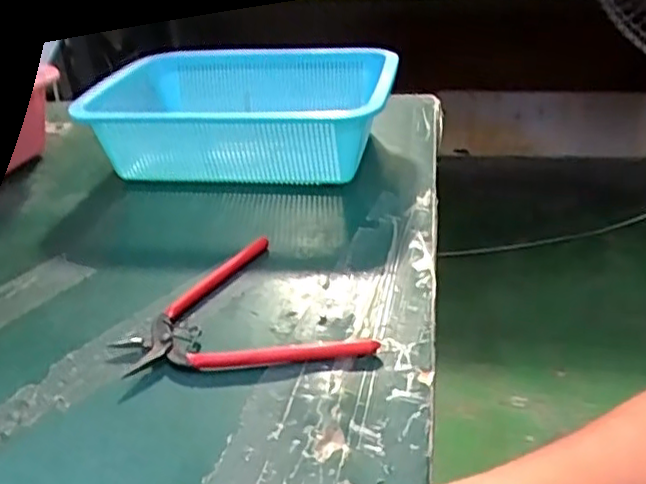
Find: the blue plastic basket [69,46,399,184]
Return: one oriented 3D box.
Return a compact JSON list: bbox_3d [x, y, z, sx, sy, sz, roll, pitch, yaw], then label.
[{"bbox_3d":[-0.069,-0.116,0.615,0.250,0.079,0.184,4,32,15],"label":"blue plastic basket"}]

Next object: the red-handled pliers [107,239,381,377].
[{"bbox_3d":[-0.049,0.035,0.422,0.144,0.011,0.130,-6,30,-2],"label":"red-handled pliers"}]

